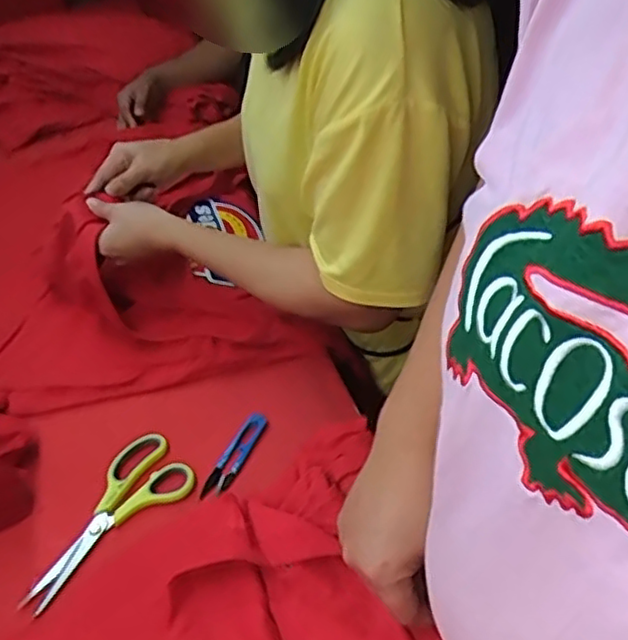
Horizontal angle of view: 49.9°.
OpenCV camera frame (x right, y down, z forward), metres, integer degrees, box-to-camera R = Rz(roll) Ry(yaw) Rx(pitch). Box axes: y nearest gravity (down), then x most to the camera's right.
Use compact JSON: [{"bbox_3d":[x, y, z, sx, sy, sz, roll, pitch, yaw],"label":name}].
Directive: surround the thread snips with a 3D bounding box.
[{"bbox_3d":[-0.078,0.130,0.658,0.024,0.011,0.102,13,45,21],"label":"thread snips"}]

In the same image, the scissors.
[{"bbox_3d":[-0.194,0.178,0.616,0.082,0.009,0.181,25,50,30],"label":"scissors"}]

